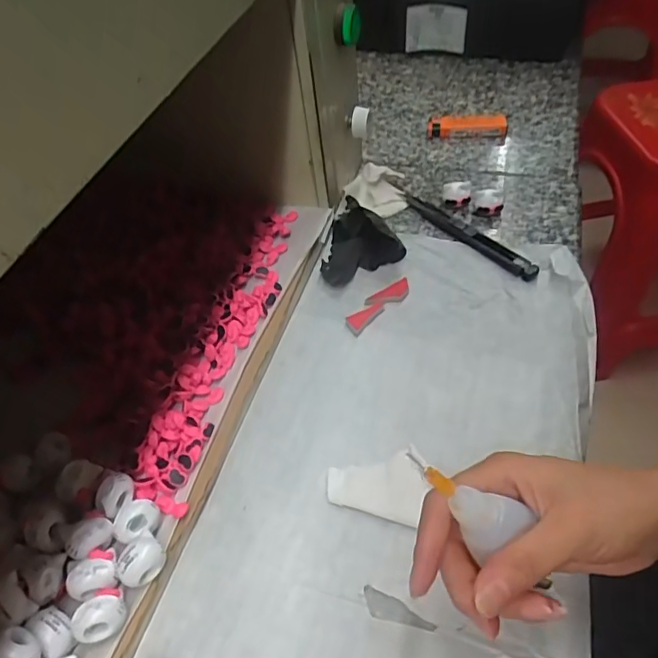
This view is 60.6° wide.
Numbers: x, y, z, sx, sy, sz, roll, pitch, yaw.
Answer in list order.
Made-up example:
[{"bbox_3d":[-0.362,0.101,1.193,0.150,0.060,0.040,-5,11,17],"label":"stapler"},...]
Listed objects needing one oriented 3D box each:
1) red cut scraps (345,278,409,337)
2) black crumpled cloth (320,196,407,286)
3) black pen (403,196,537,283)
[{"bbox_3d":[0.038,-0.019,0.427,0.064,0.004,0.020,-35,55,-22],"label":"red cut scraps"},{"bbox_3d":[0.017,-0.069,0.447,0.056,0.034,0.066,-32,54,-20],"label":"black crumpled cloth"},{"bbox_3d":[0.114,-0.078,0.468,0.017,0.008,0.136,-35,55,-22],"label":"black pen"}]

